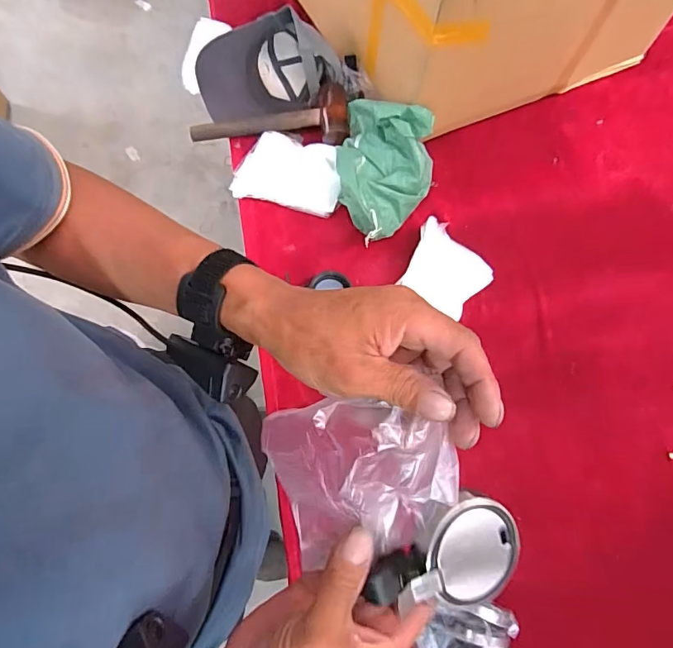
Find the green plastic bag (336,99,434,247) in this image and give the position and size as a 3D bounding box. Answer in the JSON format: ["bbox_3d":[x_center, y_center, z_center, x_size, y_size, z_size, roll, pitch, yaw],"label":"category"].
[{"bbox_3d":[0.078,-0.257,0.777,0.162,0.111,0.243,13,72,3],"label":"green plastic bag"}]

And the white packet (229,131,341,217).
[{"bbox_3d":[-0.082,-0.272,0.829,0.182,0.018,0.134,12,70,2],"label":"white packet"}]

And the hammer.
[{"bbox_3d":[-0.123,-0.376,0.838,0.286,0.050,0.105,-1,72,-2],"label":"hammer"}]

